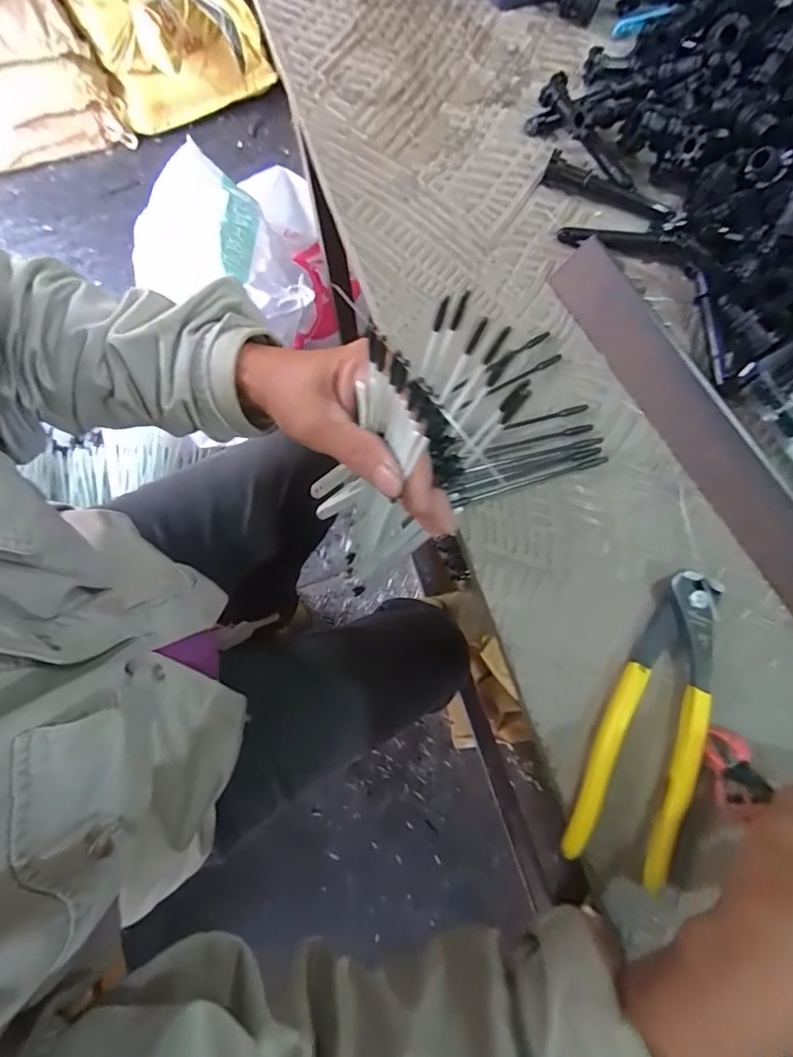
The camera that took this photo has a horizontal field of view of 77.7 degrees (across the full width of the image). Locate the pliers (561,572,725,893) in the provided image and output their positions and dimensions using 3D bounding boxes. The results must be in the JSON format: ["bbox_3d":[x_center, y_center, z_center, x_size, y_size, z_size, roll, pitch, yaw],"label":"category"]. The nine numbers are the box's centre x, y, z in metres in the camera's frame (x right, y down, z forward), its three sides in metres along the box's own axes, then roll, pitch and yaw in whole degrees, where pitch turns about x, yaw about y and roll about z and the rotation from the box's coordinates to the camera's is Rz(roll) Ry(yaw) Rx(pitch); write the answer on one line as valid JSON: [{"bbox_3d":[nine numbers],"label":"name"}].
[{"bbox_3d":[0.141,0.103,0.269,0.054,0.015,0.162,20,78,4],"label":"pliers"}]

